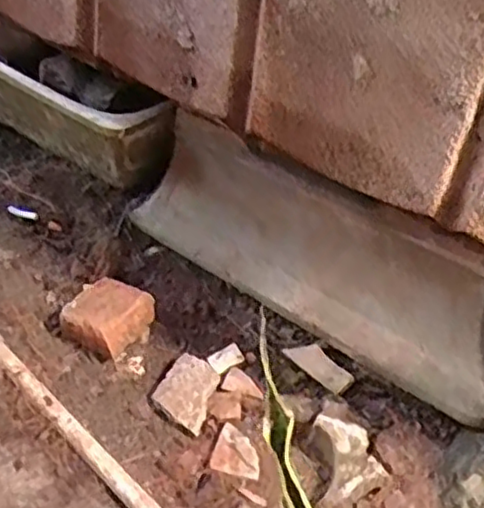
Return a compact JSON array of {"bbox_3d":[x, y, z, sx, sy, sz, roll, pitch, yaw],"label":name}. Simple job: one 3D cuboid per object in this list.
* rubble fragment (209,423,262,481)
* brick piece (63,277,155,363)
[{"bbox_3d":[-0.003,0.206,0.726,0.053,0.010,0.055,13,43,10],"label":"rubble fragment"},{"bbox_3d":[-0.165,0.076,0.830,0.100,0.050,0.091,9,42,35],"label":"brick piece"}]

